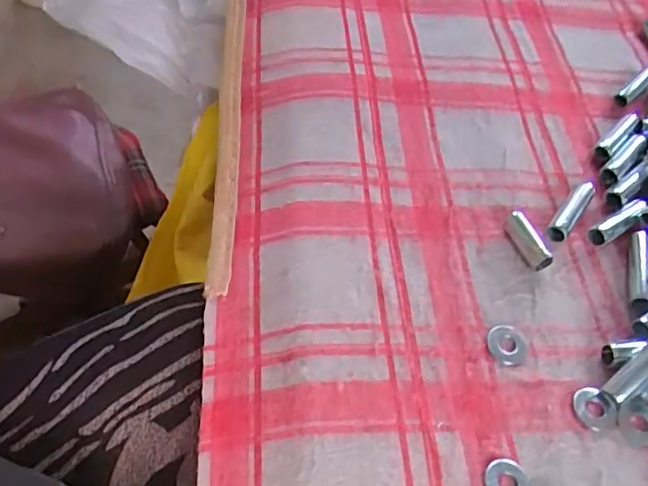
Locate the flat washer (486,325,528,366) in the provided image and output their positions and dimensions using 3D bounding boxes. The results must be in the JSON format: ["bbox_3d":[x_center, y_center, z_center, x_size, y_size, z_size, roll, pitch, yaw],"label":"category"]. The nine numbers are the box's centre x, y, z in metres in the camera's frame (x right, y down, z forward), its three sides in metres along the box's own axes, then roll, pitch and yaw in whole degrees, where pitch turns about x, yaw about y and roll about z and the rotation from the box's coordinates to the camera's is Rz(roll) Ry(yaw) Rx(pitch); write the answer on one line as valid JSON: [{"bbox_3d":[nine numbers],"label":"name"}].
[{"bbox_3d":[0.083,0.045,0.264,0.018,0.004,0.019,2,53,-3],"label":"flat washer"}]

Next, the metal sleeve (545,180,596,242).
[{"bbox_3d":[0.130,-0.017,0.309,0.010,0.008,0.044,33,57,19],"label":"metal sleeve"}]

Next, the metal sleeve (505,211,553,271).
[{"bbox_3d":[0.101,-0.002,0.292,0.010,0.014,0.032,-15,56,-15],"label":"metal sleeve"}]

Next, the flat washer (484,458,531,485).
[{"bbox_3d":[0.072,0.093,0.228,0.018,0.004,0.018,2,53,-3],"label":"flat washer"}]

